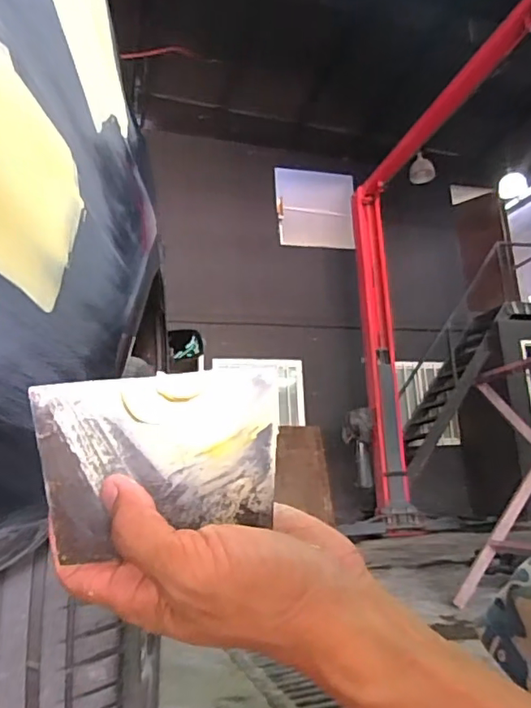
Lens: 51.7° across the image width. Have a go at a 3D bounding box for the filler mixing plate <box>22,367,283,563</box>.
[{"bbox_3d":[-0.052,0.050,0.260,0.117,0.080,0.004,-6,-4,7],"label":"filler mixing plate"}]

